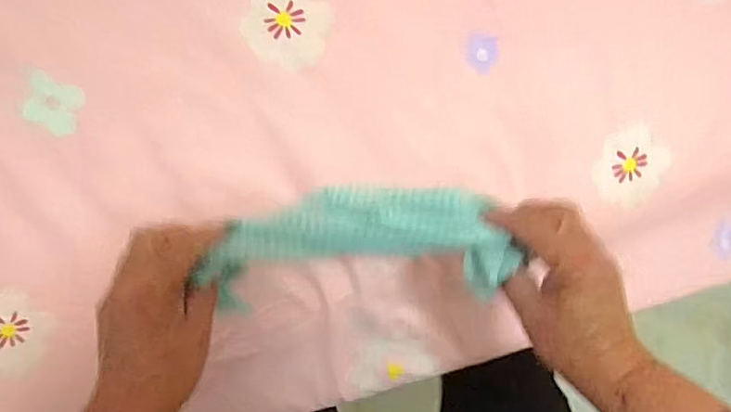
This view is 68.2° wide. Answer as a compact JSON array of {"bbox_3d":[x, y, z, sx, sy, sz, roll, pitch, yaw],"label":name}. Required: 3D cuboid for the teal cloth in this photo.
[{"bbox_3d":[-0.002,0.026,0.351,0.197,0.029,0.071,-3,96,1],"label":"teal cloth"}]

